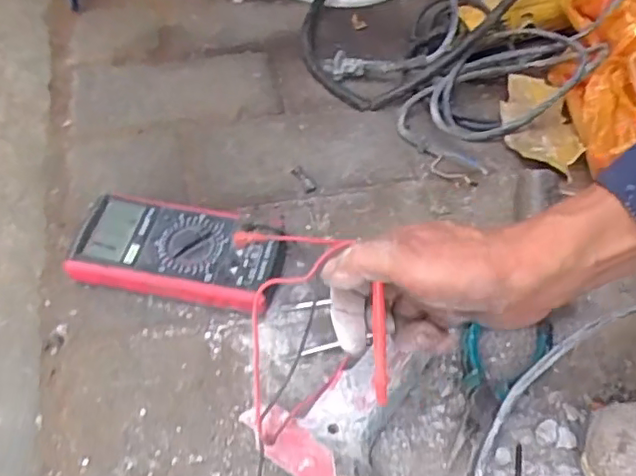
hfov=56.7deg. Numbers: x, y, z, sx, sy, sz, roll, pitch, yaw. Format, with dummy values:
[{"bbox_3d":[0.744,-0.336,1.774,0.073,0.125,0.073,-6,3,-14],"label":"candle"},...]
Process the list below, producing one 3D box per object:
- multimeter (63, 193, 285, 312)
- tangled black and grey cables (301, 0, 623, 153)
[{"bbox_3d":[-0.123,0.013,0.527,0.182,0.040,0.091,12,54,8],"label":"multimeter"},{"bbox_3d":[0.168,-0.291,0.680,0.356,0.154,0.392,16,55,11],"label":"tangled black and grey cables"}]

